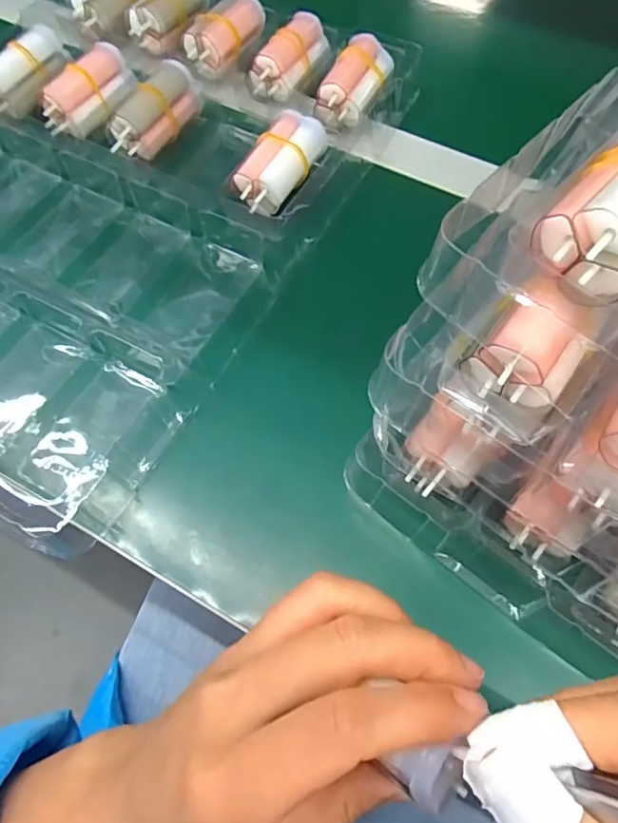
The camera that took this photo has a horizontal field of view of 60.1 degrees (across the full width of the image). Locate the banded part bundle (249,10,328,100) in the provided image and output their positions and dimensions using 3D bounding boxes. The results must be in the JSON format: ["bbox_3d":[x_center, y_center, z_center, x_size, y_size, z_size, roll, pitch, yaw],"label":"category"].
[{"bbox_3d":[-0.011,-0.252,0.377,0.034,0.023,0.070,33,80,13],"label":"banded part bundle"}]

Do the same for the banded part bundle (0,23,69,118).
[{"bbox_3d":[-0.194,-0.234,0.366,0.025,0.025,0.069,34,83,14],"label":"banded part bundle"}]

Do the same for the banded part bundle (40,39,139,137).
[{"bbox_3d":[-0.148,-0.217,0.359,0.025,0.027,0.071,33,77,13],"label":"banded part bundle"}]

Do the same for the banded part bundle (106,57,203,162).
[{"bbox_3d":[-0.100,-0.198,0.353,0.029,0.031,0.071,32,77,13],"label":"banded part bundle"}]

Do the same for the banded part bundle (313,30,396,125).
[{"bbox_3d":[0.032,-0.226,0.361,0.033,0.022,0.067,29,79,11],"label":"banded part bundle"}]

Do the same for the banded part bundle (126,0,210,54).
[{"bbox_3d":[-0.101,-0.299,0.398,0.030,0.027,0.069,38,81,16],"label":"banded part bundle"}]

